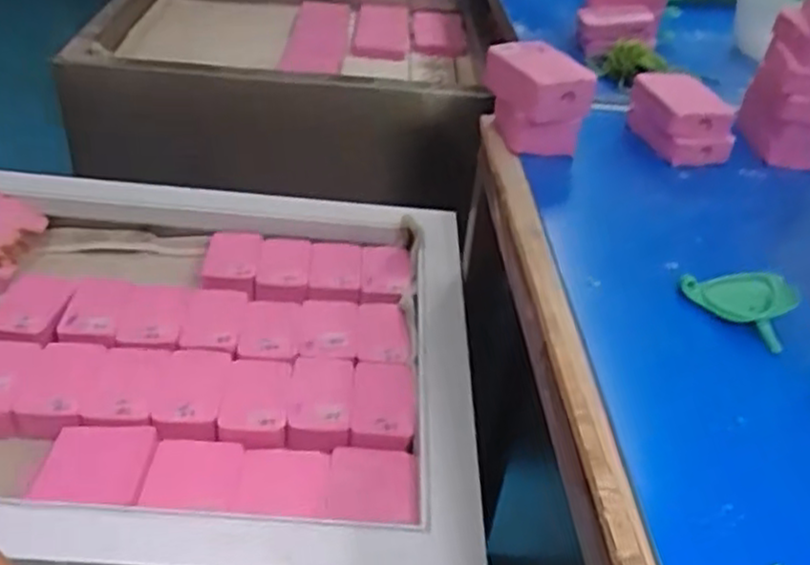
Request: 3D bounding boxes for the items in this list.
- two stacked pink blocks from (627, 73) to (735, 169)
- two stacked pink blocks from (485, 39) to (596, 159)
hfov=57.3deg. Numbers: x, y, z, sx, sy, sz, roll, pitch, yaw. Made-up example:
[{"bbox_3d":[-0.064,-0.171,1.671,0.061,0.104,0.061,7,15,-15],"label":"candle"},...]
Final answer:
[{"bbox_3d":[0.193,-0.115,0.522,0.052,0.044,0.068,-2,38,-11],"label":"two stacked pink blocks"},{"bbox_3d":[0.087,-0.123,0.506,0.061,0.060,0.063,2,37,-6],"label":"two stacked pink blocks"}]

